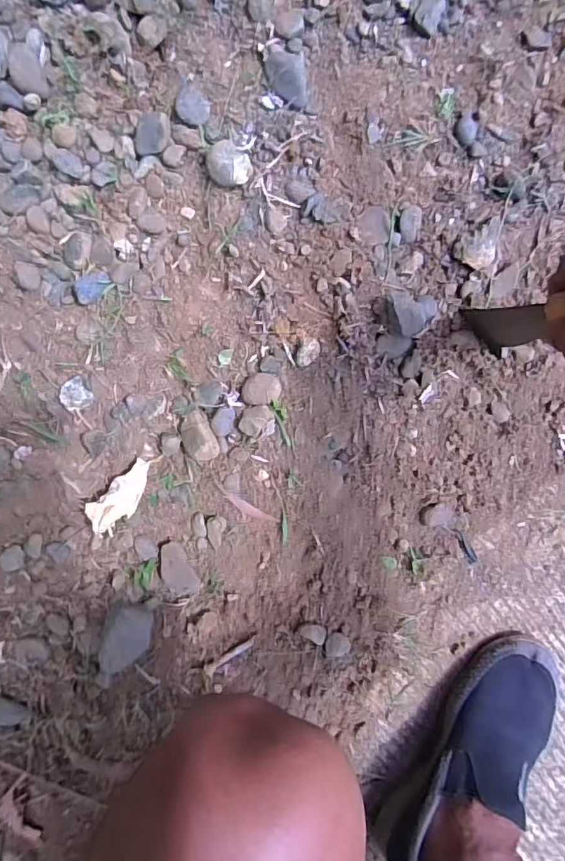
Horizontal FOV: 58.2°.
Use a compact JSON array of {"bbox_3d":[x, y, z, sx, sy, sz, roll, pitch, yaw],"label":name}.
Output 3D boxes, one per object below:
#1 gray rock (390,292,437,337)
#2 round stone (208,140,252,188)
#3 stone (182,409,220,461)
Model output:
[{"bbox_3d":[0.133,-0.116,0.507,0.052,0.028,0.042,-1,96,-1],"label":"gray rock"},{"bbox_3d":[-0.053,-0.261,0.500,0.040,0.025,0.039,0,96,-1],"label":"round stone"},{"bbox_3d":[-0.085,0.007,0.510,0.032,0.024,0.051,-26,96,2],"label":"stone"}]

